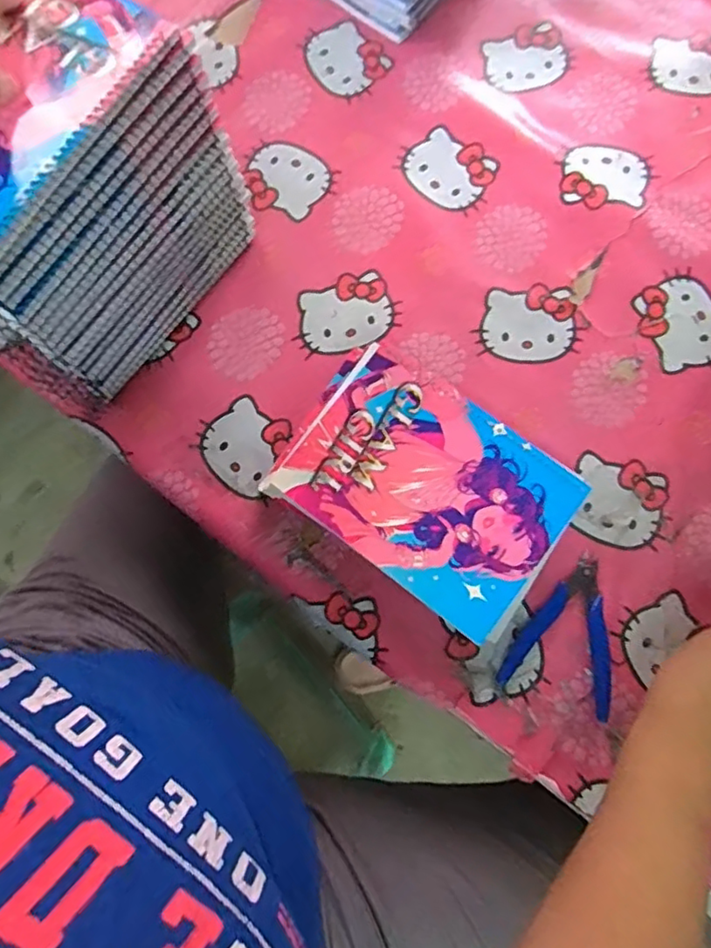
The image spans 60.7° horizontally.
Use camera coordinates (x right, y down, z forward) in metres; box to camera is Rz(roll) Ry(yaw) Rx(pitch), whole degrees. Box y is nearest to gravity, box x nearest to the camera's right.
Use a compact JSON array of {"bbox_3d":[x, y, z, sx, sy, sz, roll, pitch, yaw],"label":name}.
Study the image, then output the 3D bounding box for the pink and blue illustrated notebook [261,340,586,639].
[{"bbox_3d":[0.054,0.012,0.479,0.221,0.034,0.144,35,80,8],"label":"pink and blue illustrated notebook"}]

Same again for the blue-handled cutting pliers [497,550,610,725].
[{"bbox_3d":[0.161,0.118,0.467,0.080,0.010,0.113,14,78,4],"label":"blue-handled cutting pliers"}]

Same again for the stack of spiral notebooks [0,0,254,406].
[{"bbox_3d":[-0.213,-0.194,0.436,0.152,0.182,0.205,32,80,8],"label":"stack of spiral notebooks"}]

